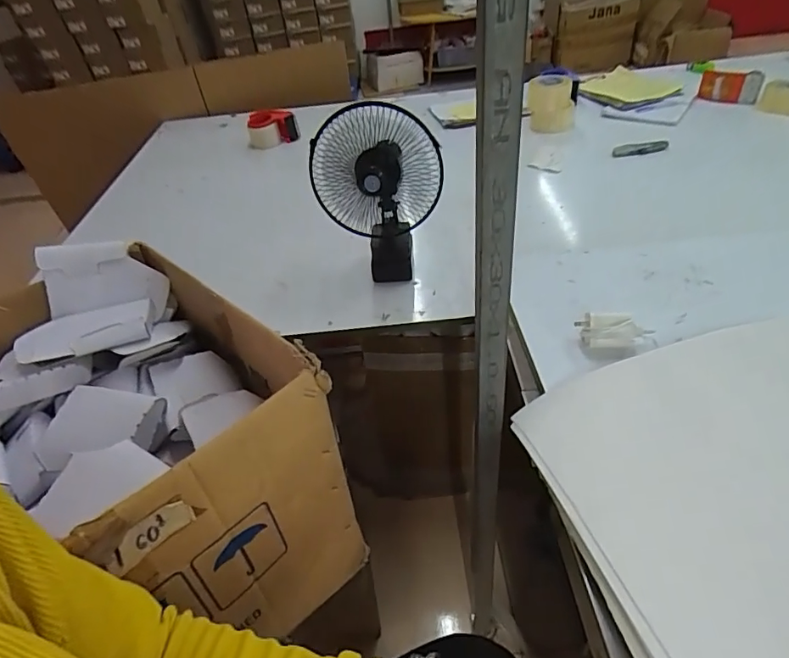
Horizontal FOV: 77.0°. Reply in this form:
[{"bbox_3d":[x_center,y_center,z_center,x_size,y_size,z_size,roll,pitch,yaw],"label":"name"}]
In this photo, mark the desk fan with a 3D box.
[{"bbox_3d":[-0.024,-0.248,0.900,0.209,0.315,0.226,-6,41,1],"label":"desk fan"}]

